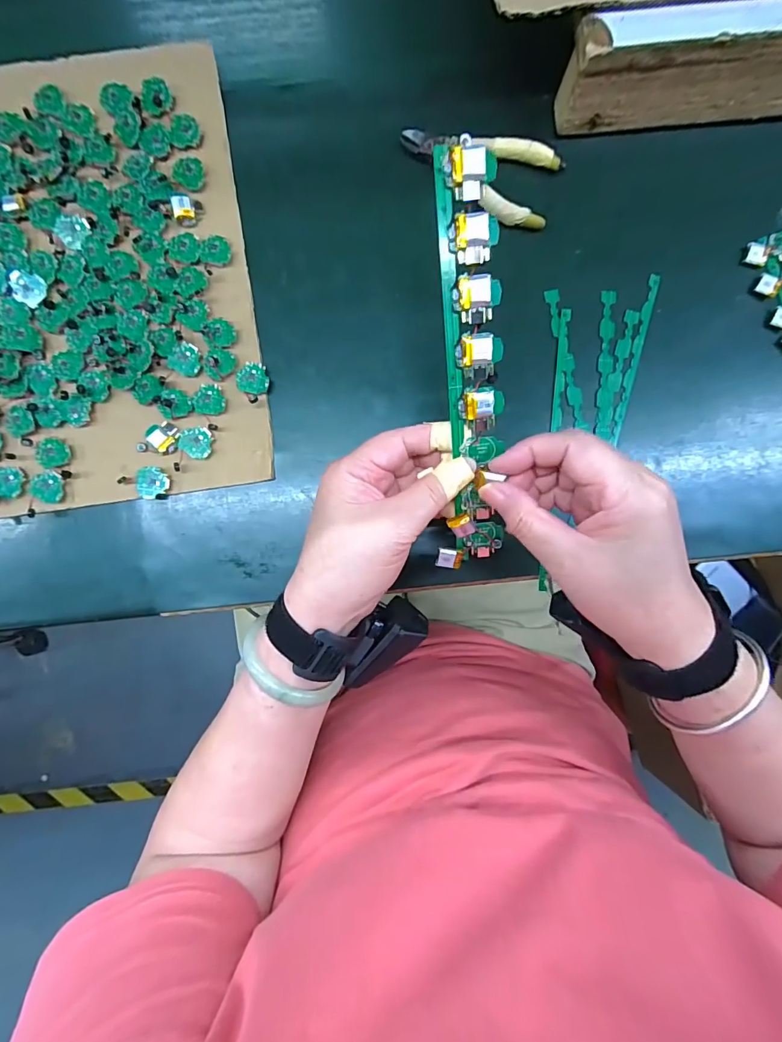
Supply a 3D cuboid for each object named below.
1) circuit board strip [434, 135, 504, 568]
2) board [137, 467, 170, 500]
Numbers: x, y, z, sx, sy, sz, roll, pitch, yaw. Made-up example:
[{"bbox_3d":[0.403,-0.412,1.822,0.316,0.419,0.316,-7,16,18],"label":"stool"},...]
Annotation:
[{"bbox_3d":[0.045,-0.076,0.242,0.035,0.014,0.220,-5,111,0],"label":"circuit board strip"},{"bbox_3d":[-0.185,-0.029,0.334,0.024,0.006,0.024,0,93,-5],"label":"board"}]

